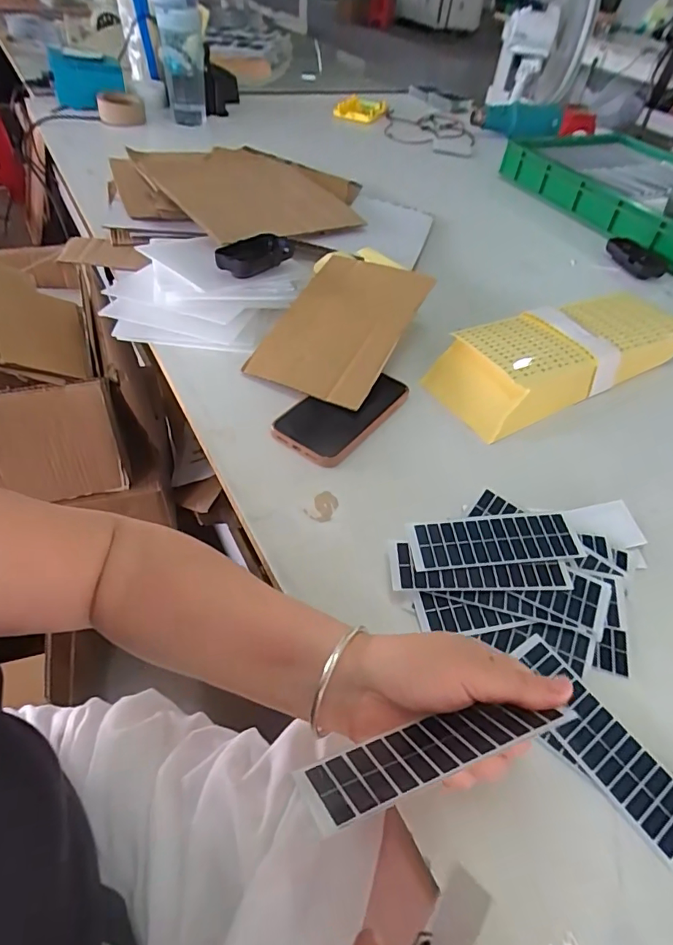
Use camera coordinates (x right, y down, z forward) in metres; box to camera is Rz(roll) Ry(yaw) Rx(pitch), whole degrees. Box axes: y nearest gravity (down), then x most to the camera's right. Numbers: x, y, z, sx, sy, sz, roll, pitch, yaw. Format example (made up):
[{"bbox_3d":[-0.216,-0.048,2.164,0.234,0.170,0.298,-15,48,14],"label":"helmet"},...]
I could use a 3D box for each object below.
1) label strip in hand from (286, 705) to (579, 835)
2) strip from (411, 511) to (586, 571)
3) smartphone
[{"bbox_3d":[0.048,0.134,0.245,0.131,0.006,0.042,-11,7,-20],"label":"label strip in hand"},{"bbox_3d":[0.126,0.054,0.402,0.135,0.005,0.045,-4,52,-6],"label":"strip"},{"bbox_3d":[0.006,-0.063,0.511,0.078,0.012,0.144,30,54,21],"label":"smartphone"}]

